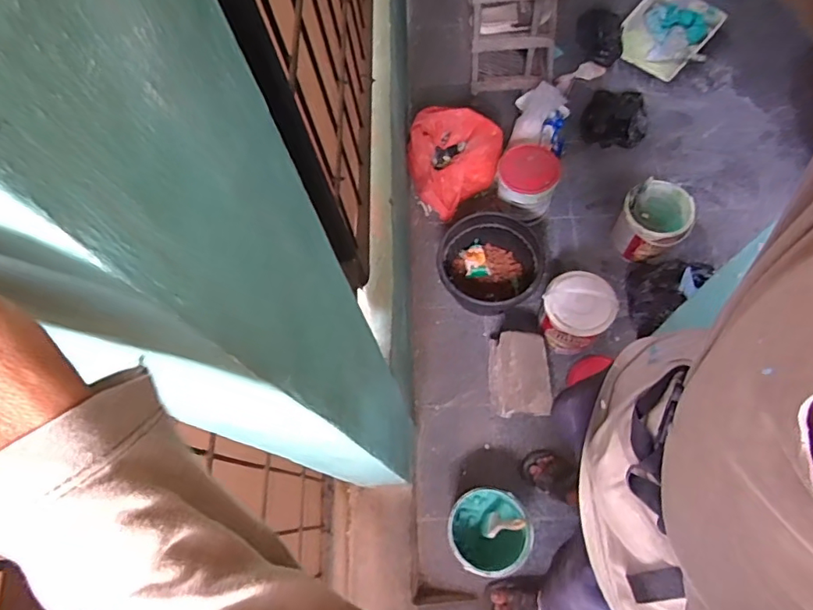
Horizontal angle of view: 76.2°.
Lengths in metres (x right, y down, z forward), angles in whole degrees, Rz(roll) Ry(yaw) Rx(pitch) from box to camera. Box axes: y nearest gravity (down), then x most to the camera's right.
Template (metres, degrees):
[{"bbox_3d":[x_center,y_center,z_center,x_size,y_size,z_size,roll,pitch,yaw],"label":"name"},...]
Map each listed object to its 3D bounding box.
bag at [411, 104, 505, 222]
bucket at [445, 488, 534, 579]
[{"bbox_3d":[0.147,-0.451,1.692,0.288,0.186,0.311,15,69,7],"label":"bag"},{"bbox_3d":[0.198,0.561,1.294,0.187,0.227,0.185,0,68,1],"label":"bucket"}]

